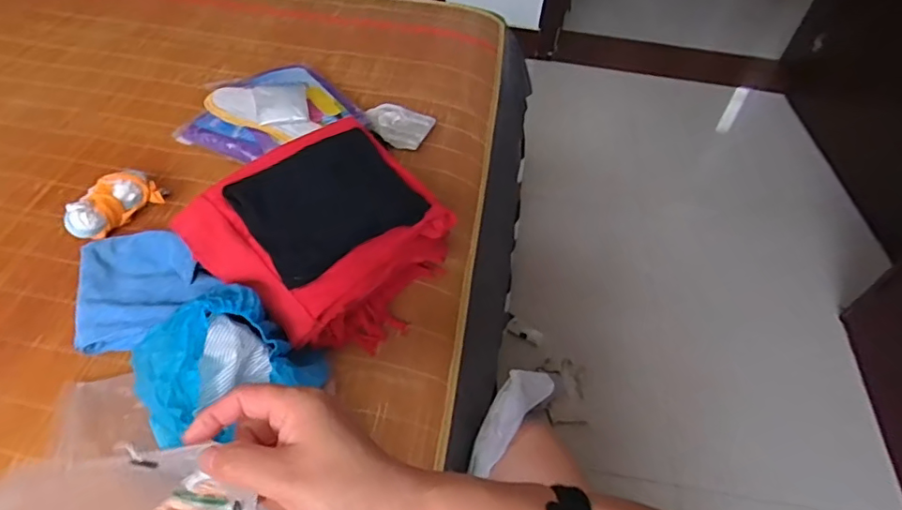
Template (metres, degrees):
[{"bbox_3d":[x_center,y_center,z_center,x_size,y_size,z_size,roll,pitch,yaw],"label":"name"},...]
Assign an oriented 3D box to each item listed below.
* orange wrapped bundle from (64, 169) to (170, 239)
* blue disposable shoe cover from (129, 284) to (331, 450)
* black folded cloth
[{"bbox_3d":[-0.469,-0.071,0.775,0.060,0.056,0.132,32,53,20],"label":"orange wrapped bundle"},{"bbox_3d":[-0.234,0.107,0.581,0.178,0.104,0.127,-22,54,-23],"label":"blue disposable shoe cover"},{"bbox_3d":[-0.143,-0.070,0.685,0.213,0.030,0.152,-34,77,-32],"label":"black folded cloth"}]

